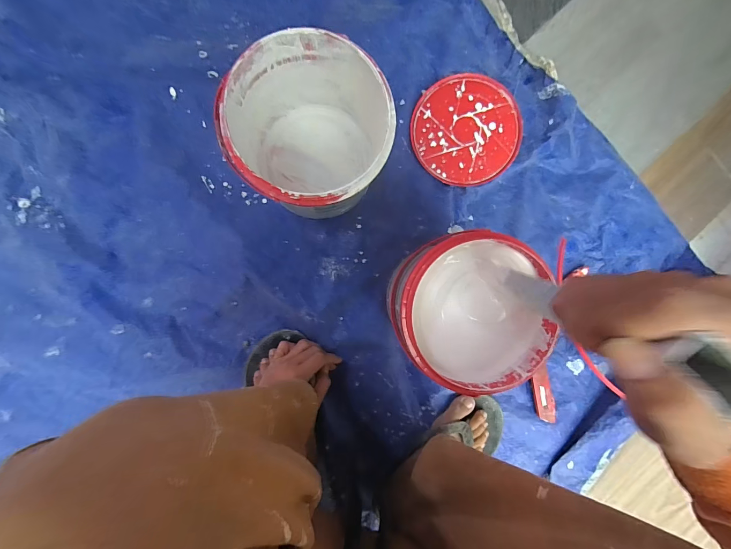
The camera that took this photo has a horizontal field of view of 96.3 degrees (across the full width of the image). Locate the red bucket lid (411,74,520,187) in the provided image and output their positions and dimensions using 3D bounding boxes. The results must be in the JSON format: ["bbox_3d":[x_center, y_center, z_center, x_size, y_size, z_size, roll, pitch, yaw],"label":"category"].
[{"bbox_3d":[0.169,-0.240,0.538,0.173,0.015,0.177,0,91,-4],"label":"red bucket lid"}]

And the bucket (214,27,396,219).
[{"bbox_3d":[-0.067,-0.176,0.436,0.181,0.174,0.192,0,91,-4],"label":"bucket"}]

